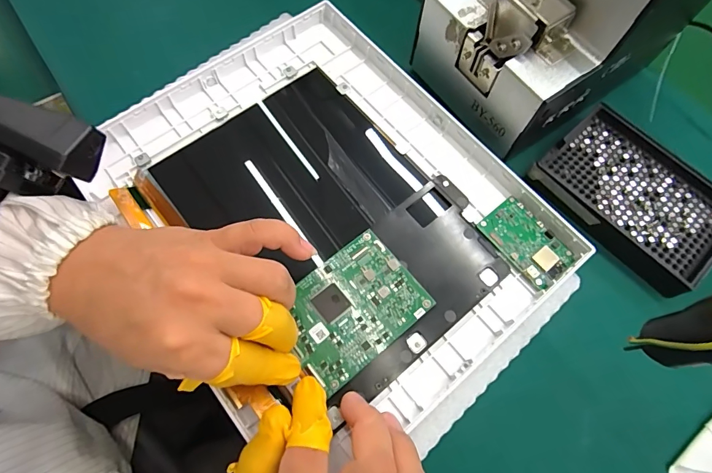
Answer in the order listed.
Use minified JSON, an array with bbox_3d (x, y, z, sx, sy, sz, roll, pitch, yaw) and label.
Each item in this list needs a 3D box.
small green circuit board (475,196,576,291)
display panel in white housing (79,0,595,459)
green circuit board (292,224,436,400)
[{"bbox_3d":[0.123,0.005,0.285,0.038,0.006,0.064,-37,75,-15],"label":"small green circuit board"},{"bbox_3d":[-0.018,-0.019,0.291,0.244,0.023,0.321,-36,75,-15],"label":"display panel in white housing"},{"bbox_3d":[-0.003,0.046,0.258,0.089,0.004,0.069,-37,75,-15],"label":"green circuit board"}]

